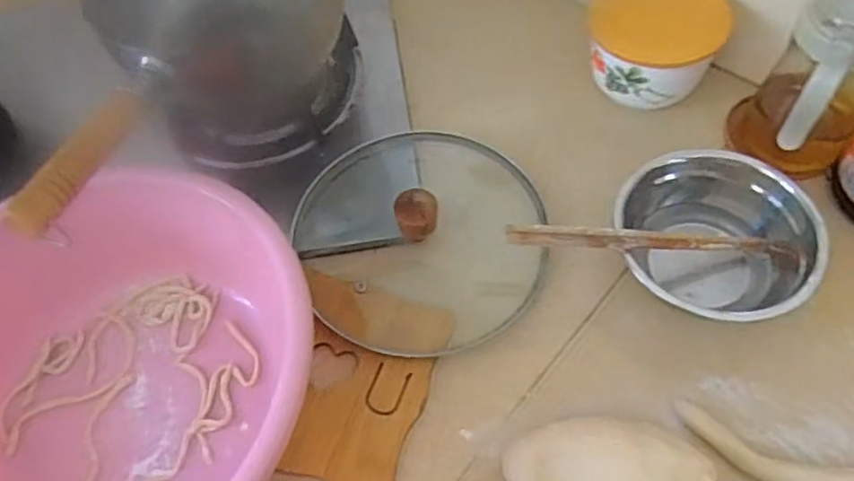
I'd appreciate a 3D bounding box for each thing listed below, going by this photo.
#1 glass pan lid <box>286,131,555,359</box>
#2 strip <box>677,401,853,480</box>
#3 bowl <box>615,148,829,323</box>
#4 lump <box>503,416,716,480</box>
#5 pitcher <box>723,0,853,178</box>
[{"bbox_3d":[-0.008,-0.021,0.554,0.205,0.069,0.222,-2,59,3],"label":"glass pan lid"},{"bbox_3d":[0.253,0.158,0.457,0.150,0.011,0.036,20,62,16],"label":"strip"},{"bbox_3d":[0.227,0.004,0.516,0.149,0.086,0.119,17,61,14],"label":"bowl"},{"bbox_3d":[0.122,0.166,0.440,0.137,0.054,0.080,10,60,11],"label":"lump"},{"bbox_3d":[0.325,-0.127,0.550,0.100,0.158,0.111,33,67,22],"label":"pitcher"}]

